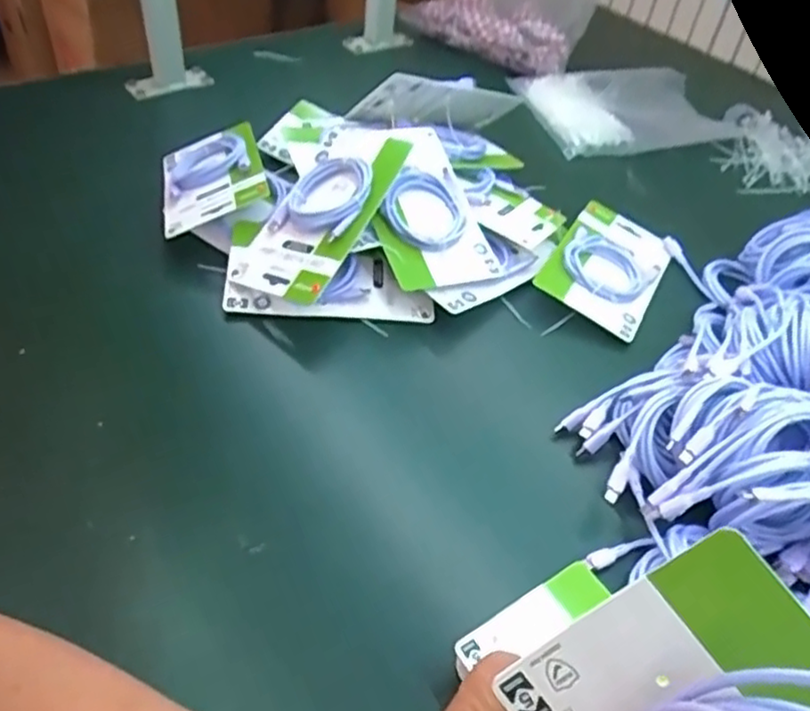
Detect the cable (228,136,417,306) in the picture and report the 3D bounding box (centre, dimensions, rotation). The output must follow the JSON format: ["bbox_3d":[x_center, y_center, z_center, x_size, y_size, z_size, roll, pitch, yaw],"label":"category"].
[{"bbox_3d":[-0.080,-0.123,0.592,0.112,0.018,0.160,21,75,31],"label":"cable"}]

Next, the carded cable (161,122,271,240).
[{"bbox_3d":[-0.190,-0.180,0.666,0.101,0.021,0.164,-23,48,2],"label":"carded cable"}]

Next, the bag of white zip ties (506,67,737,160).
[{"bbox_3d":[0.278,-0.322,0.889,0.254,0.028,0.183,-9,48,-16],"label":"bag of white zip ties"}]

